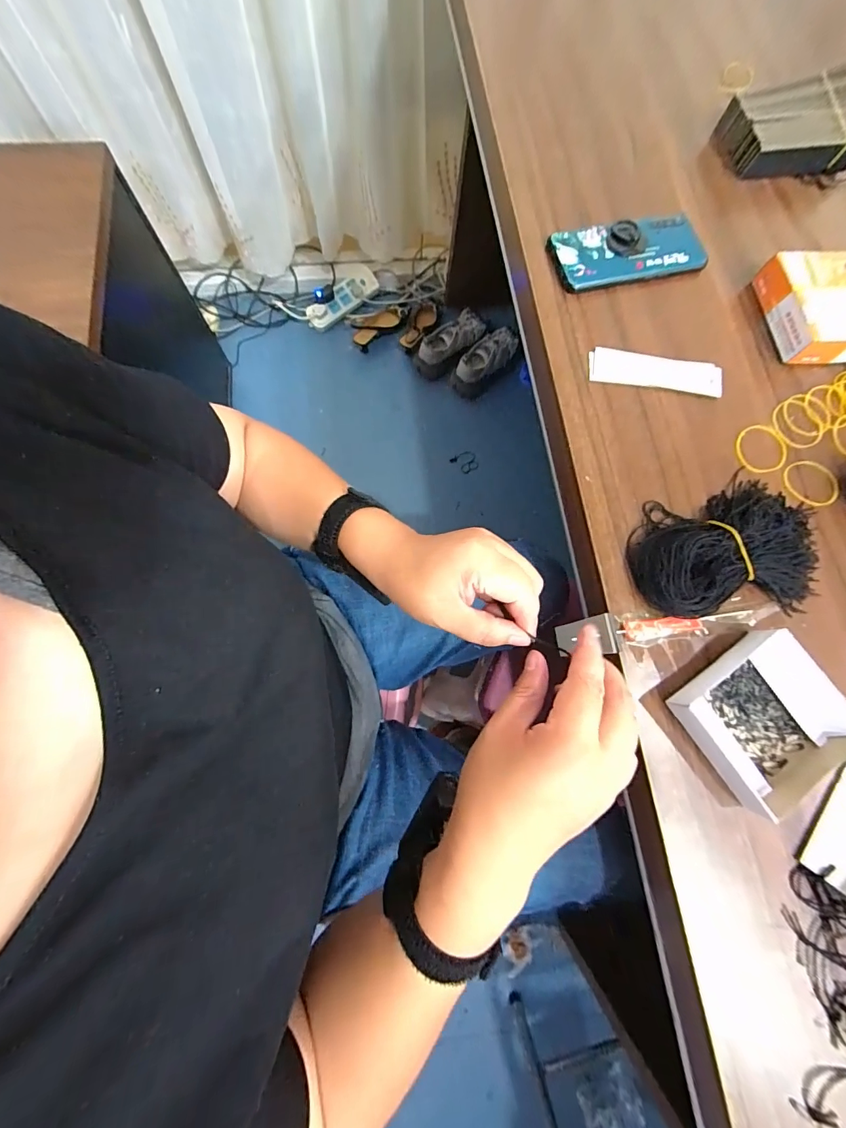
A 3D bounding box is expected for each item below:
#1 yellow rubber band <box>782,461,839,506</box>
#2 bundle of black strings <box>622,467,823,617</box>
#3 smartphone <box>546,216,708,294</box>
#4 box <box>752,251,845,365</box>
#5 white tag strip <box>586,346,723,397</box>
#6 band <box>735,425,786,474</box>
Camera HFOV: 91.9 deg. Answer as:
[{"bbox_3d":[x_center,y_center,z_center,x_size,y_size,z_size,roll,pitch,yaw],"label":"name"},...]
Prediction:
[{"bbox_3d":[0.366,-0.076,0.386,0.057,0.004,0.045,7,74,-3],"label":"yellow rubber band"},{"bbox_3d":[0.265,-0.012,0.347,0.172,0.035,0.120,-20,77,-6],"label":"bundle of black strings"},{"bbox_3d":[0.215,-0.328,0.432,0.156,0.025,0.065,-14,76,-5],"label":"smartphone"},{"bbox_3d":[0.409,-0.259,0.416,0.105,0.040,0.111,-1,76,-1],"label":"box"},{"bbox_3d":[0.227,-0.188,0.401,0.128,0.004,0.035,7,86,-1],"label":"white tag strip"},{"bbox_3d":[0.324,-0.110,0.390,0.053,0.004,0.047,-13,76,-4],"label":"band"}]

